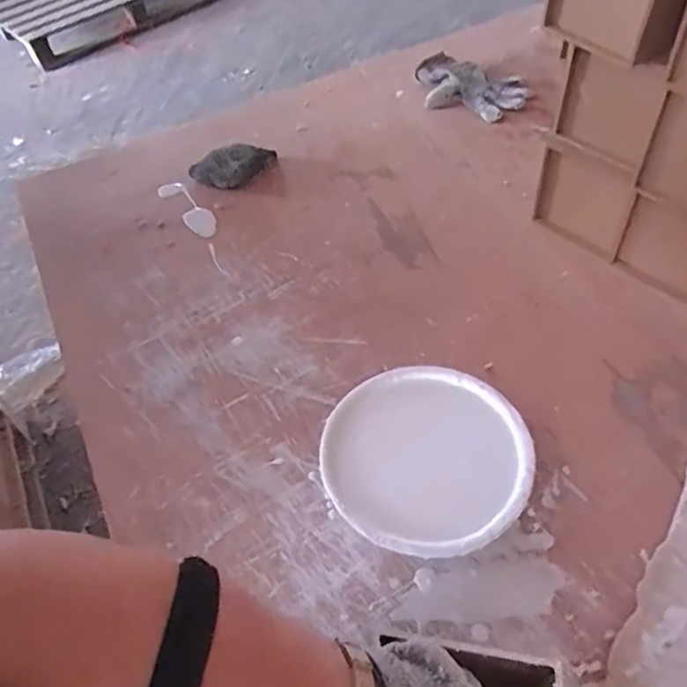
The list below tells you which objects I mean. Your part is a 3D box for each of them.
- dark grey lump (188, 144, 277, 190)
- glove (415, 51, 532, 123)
[{"bbox_3d":[-0.155,-0.252,0.835,0.127,0.033,0.066,-17,52,-9],"label":"dark grey lump"},{"bbox_3d":[0.195,-0.397,0.915,0.183,0.040,0.103,16,54,17],"label":"glove"}]

